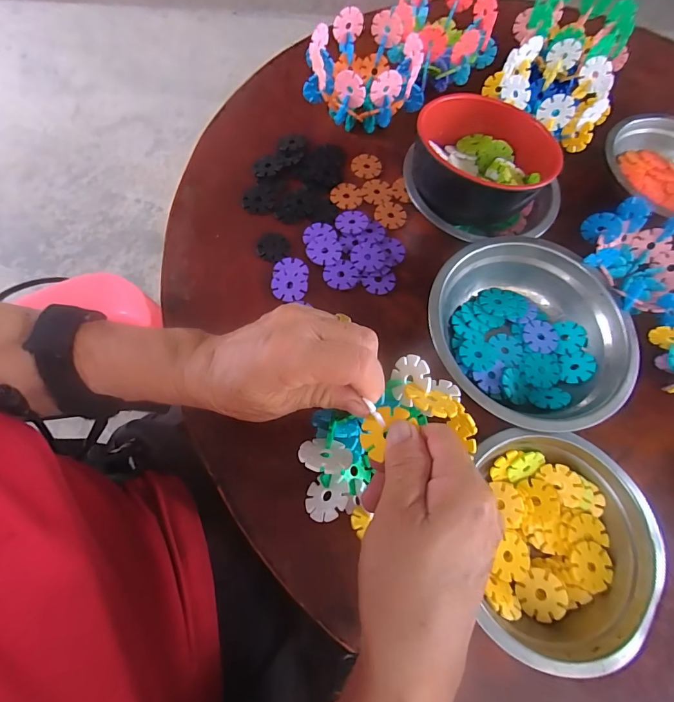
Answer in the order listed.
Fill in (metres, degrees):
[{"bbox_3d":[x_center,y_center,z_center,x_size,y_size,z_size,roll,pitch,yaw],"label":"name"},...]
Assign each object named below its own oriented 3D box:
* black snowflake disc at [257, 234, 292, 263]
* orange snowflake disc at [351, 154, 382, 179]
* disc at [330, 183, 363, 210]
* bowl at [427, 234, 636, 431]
[{"bbox_3d":[-0.060,-0.099,0.372,0.030,0.004,0.030,1,69,-4],"label":"black snowflake disc"},{"bbox_3d":[0.032,-0.196,0.420,0.032,0.004,0.030,1,73,-2],"label":"orange snowflake disc"},{"bbox_3d":[0.011,-0.159,0.404,0.031,0.004,0.030,1,69,-4],"label":"disc"},{"bbox_3d":[0.155,-0.014,0.331,0.157,0.050,0.158,1,69,-4],"label":"bowl"}]

